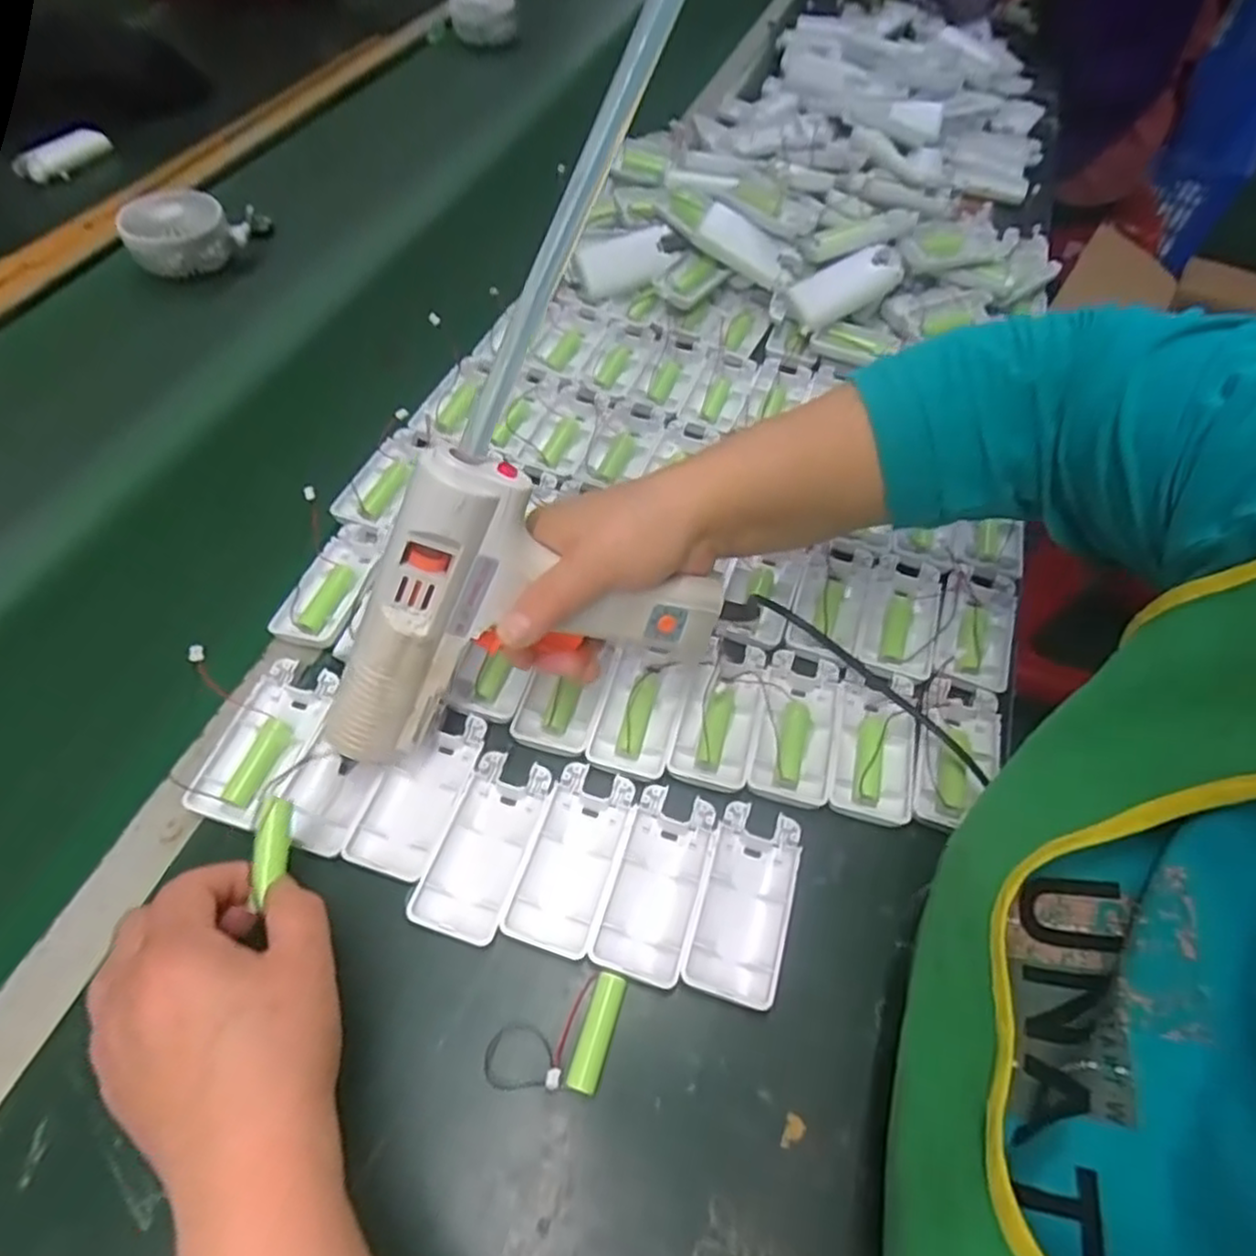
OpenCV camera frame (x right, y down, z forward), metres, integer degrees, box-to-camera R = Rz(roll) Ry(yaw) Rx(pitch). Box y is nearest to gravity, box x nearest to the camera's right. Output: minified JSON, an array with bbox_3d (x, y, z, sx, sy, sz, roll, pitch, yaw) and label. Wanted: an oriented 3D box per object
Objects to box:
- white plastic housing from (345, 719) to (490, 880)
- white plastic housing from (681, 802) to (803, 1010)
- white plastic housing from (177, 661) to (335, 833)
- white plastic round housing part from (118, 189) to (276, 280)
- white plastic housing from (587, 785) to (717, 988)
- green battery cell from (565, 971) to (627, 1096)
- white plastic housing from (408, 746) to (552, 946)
[{"bbox_3d":[-0.113,0.088,0.395,0.045,0.011,0.092,16,57,7],"label":"white plastic housing"},{"bbox_3d":[0.060,0.140,0.370,0.045,0.013,0.092,17,57,7],"label":"white plastic housing"},{"bbox_3d":[-0.202,0.062,0.402,0.043,0.016,0.093,17,57,7],"label":"white plastic housing"},{"bbox_3d":[-0.407,-0.376,0.691,0.119,0.066,0.066,-20,59,-14],"label":"white plastic round housing part"},{"bbox_3d":[0.015,0.130,0.372,0.045,0.011,0.093,17,57,7],"label":"white plastic housing"},{"bbox_3d":[-0.014,0.187,0.336,0.014,0.014,0.049,16,57,7],"label":"green battery cell"},{"bbox_3d":[-0.075,0.113,0.379,0.045,0.012,0.093,16,57,6],"label":"white plastic housing"}]

